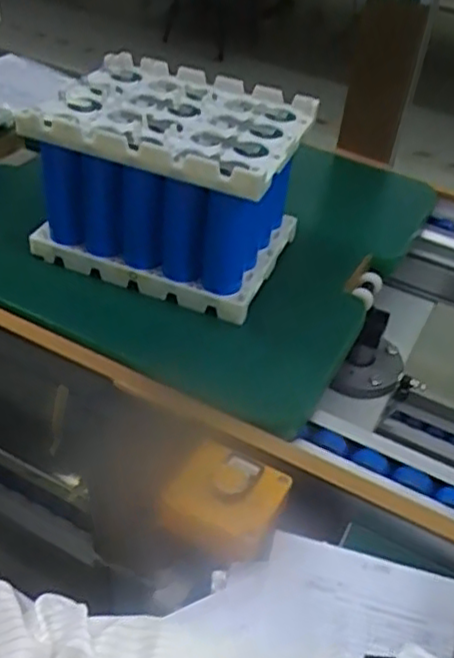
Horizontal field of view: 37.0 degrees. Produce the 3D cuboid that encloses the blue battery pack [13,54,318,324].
[{"bbox_3d":[-0.054,-0.148,0.695,0.234,0.158,0.179,20,43,14],"label":"blue battery pack"}]

